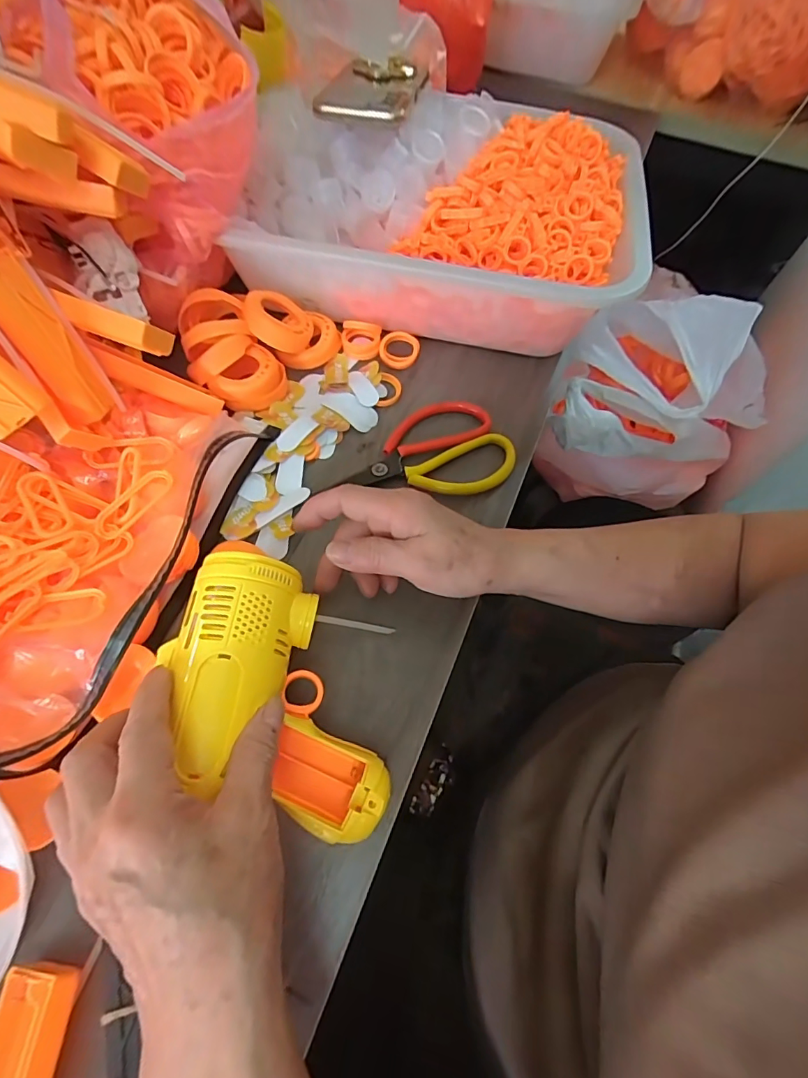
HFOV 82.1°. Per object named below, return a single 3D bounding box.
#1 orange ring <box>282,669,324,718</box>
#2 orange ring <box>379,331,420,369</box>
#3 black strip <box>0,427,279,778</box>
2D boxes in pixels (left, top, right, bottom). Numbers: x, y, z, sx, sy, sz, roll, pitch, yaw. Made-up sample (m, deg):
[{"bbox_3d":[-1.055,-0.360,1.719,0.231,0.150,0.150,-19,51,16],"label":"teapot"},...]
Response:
[{"bbox_3d":[-0.057,0.087,0.263,0.023,0.004,0.025,5,61,-9],"label":"orange ring"},{"bbox_3d":[-0.004,-0.174,0.422,0.036,0.011,0.037,1,62,-3],"label":"orange ring"},{"bbox_3d":[-0.143,0.015,0.278,0.042,0.043,0.255,20,63,7],"label":"black strip"}]

